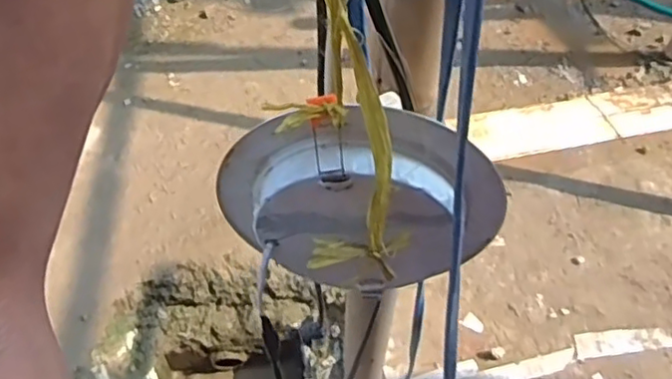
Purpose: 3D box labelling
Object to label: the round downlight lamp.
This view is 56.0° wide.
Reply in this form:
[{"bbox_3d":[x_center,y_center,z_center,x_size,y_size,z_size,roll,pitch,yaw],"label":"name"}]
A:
[{"bbox_3d":[0.014,0.014,0.383,0.177,0.134,0.054,1,51,1],"label":"round downlight lamp"}]

